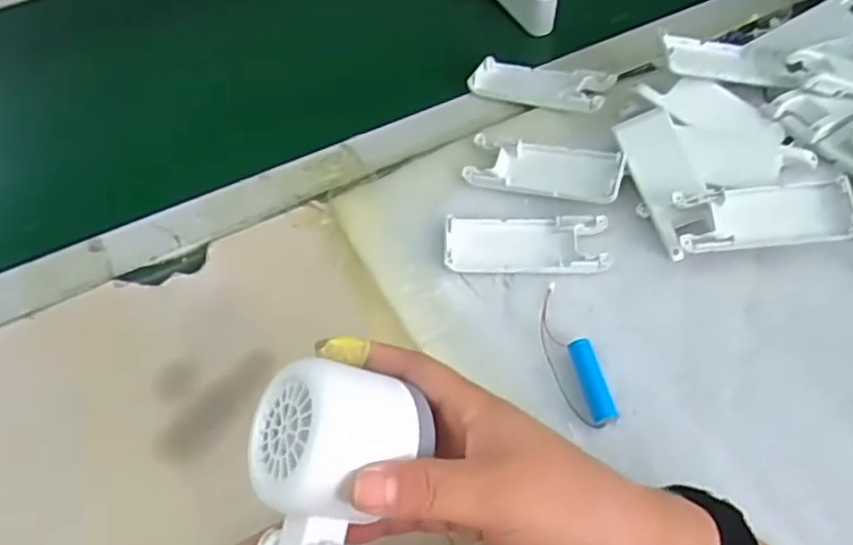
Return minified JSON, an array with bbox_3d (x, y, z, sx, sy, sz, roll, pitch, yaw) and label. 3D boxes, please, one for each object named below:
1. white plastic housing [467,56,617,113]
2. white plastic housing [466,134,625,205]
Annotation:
[{"bbox_3d":[0.085,-0.142,0.536,0.103,0.013,0.040,15,60,23],"label":"white plastic housing"},{"bbox_3d":[0.080,-0.071,0.484,0.102,0.014,0.037,11,59,21],"label":"white plastic housing"}]

